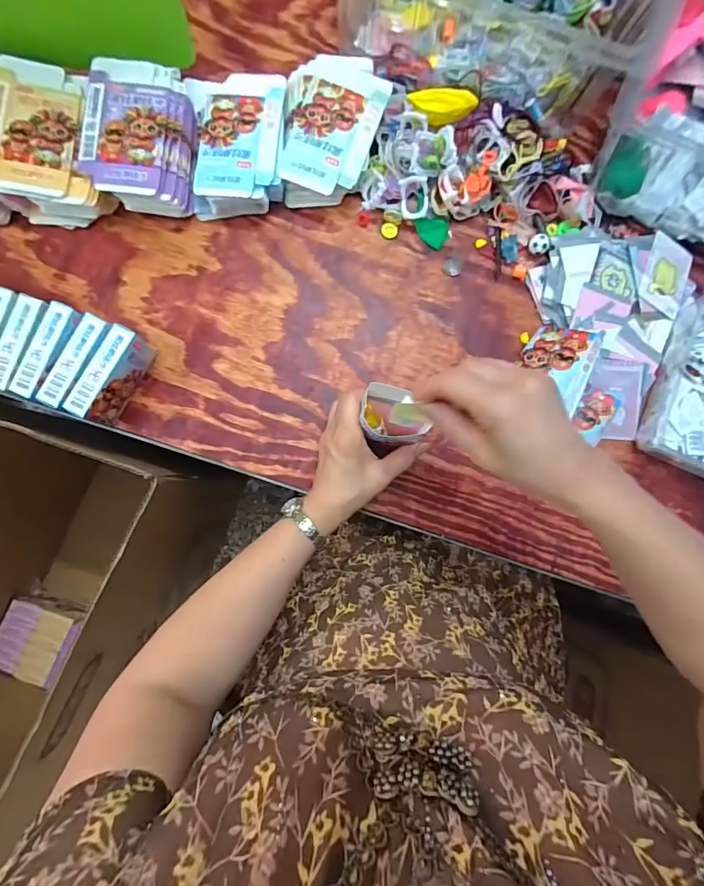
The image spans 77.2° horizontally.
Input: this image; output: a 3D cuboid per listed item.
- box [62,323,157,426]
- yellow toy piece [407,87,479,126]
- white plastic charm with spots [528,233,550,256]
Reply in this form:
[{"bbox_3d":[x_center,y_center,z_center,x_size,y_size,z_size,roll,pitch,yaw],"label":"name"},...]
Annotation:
[{"bbox_3d":[-0.234,-0.065,0.440,0.024,0.070,0.092,28,83,0],"label":"box"},{"bbox_3d":[0.096,-0.361,0.470,0.068,0.026,0.023,1,83,-3],"label":"yellow toy piece"},{"bbox_3d":[0.218,-0.231,0.515,0.022,0.017,0.020,0,83,-3],"label":"white plastic charm with spots"}]

